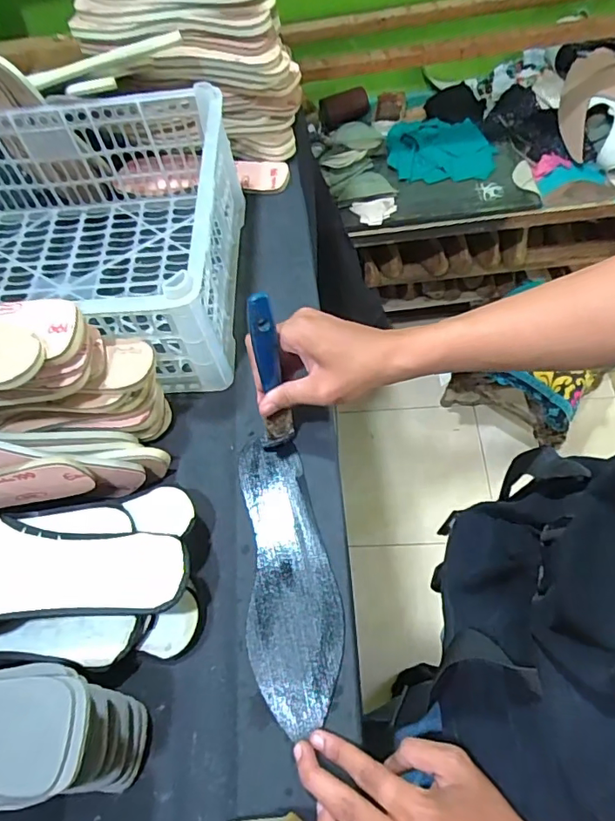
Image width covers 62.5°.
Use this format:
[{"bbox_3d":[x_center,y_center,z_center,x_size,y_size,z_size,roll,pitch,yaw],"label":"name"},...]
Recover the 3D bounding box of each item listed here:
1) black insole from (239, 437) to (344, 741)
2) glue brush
[{"bbox_3d":[-0.016,0.135,0.440,0.076,0.010,0.236,-8,61,1],"label":"black insole"},{"bbox_3d":[-0.032,-0.025,0.443,0.027,0.173,0.012,-8,41,-2],"label":"glue brush"}]

